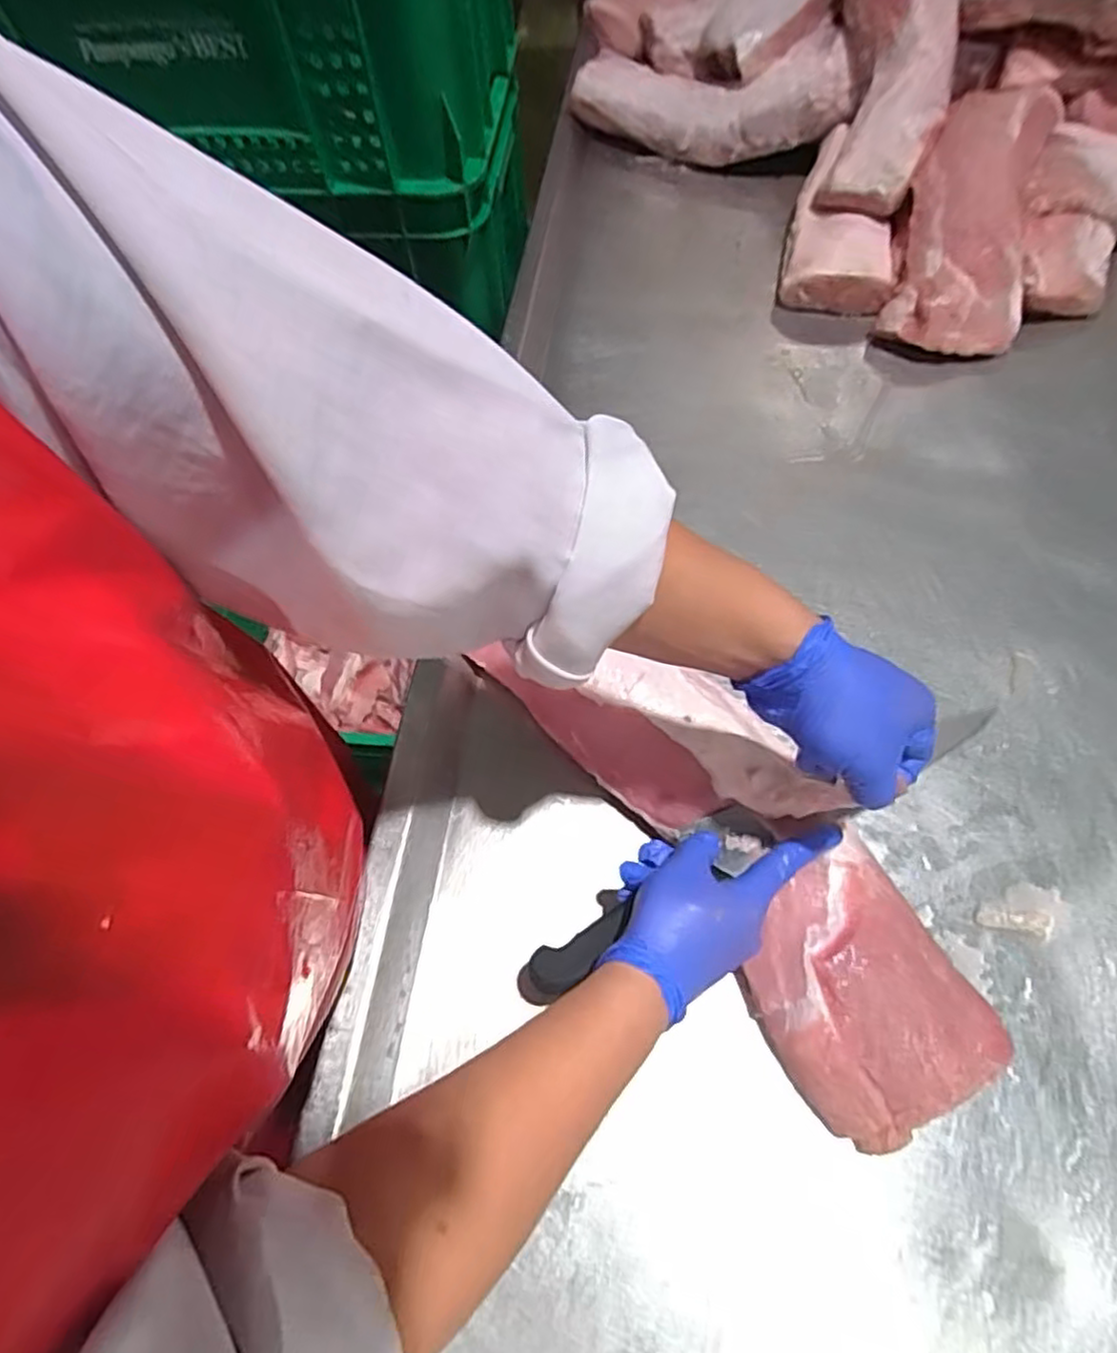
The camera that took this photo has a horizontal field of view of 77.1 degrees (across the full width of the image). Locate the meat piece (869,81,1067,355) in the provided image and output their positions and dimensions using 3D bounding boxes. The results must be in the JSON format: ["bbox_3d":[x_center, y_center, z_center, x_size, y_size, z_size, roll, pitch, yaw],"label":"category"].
[{"bbox_3d":[0.480,-0.549,0.796,0.141,0.073,0.398,17,80,12],"label":"meat piece"}]

